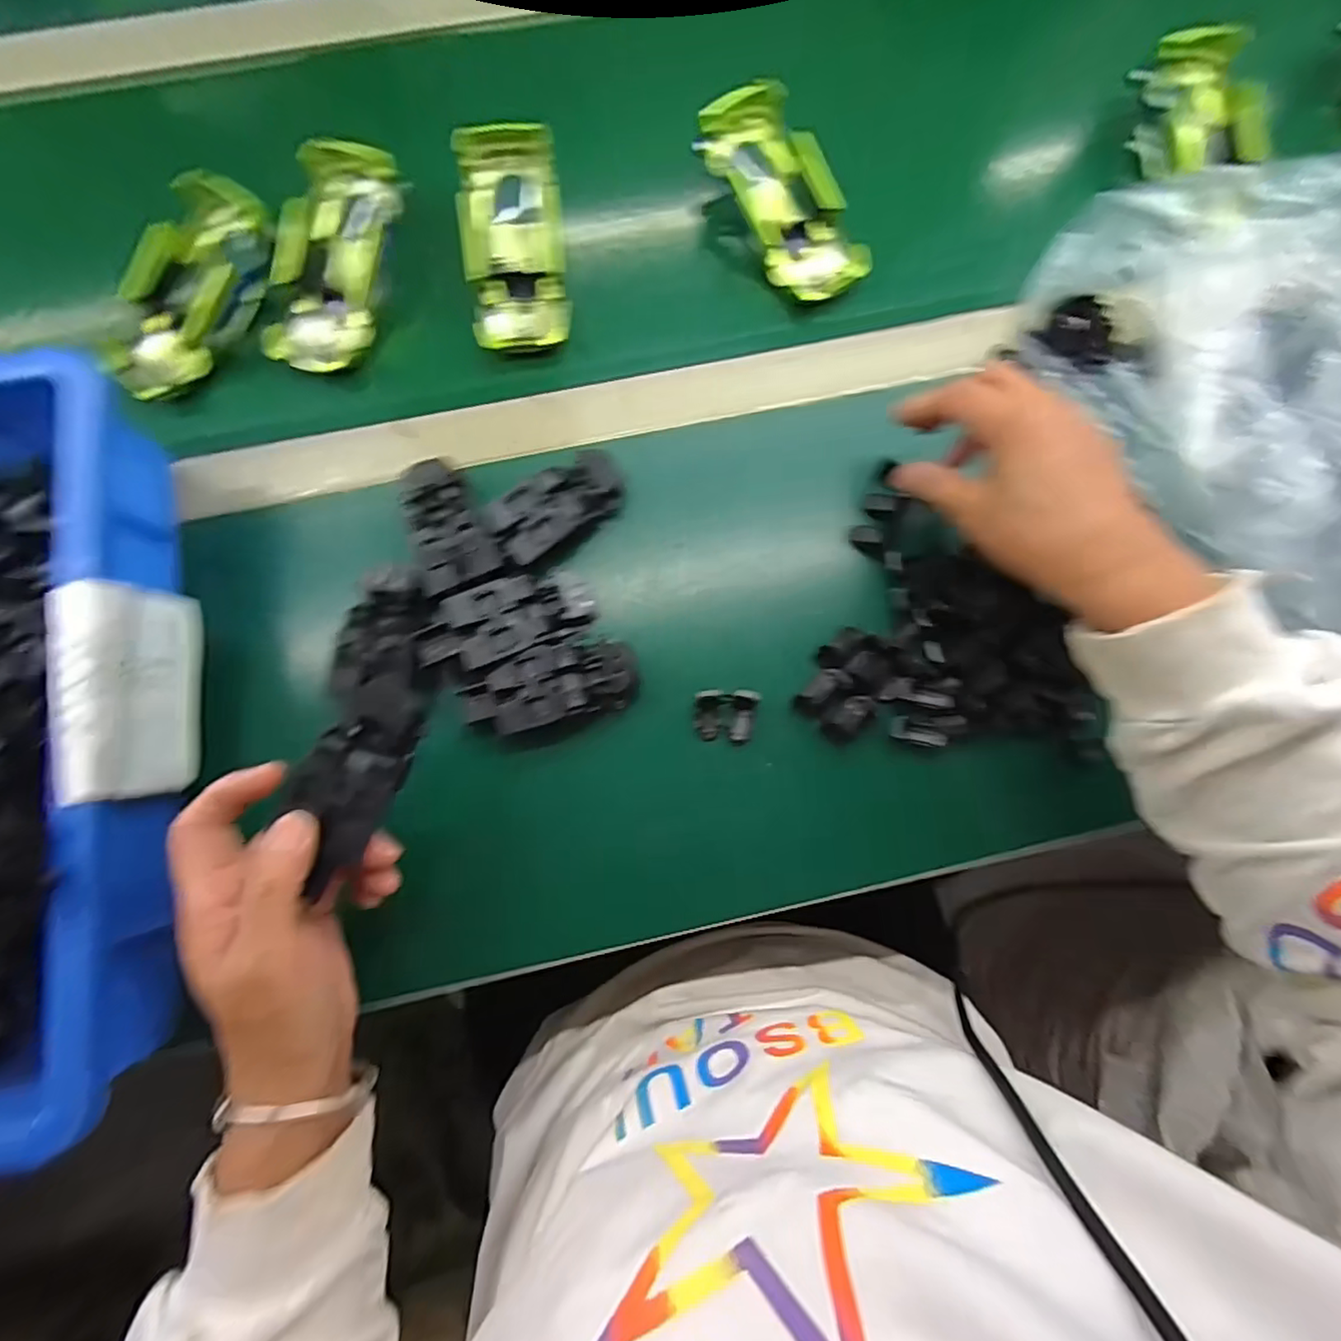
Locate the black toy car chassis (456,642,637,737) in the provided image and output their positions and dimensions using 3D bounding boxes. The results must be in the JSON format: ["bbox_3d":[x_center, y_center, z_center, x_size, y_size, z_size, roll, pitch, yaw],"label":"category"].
[{"bbox_3d":[-0.069,0.009,0.339,0.098,0.015,0.041,-13,81,-3],"label":"black toy car chassis"}]

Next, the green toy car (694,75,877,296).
[{"bbox_3d":[0.074,-0.313,0.399,0.061,0.032,0.141,-35,96,-6],"label":"green toy car"}]

